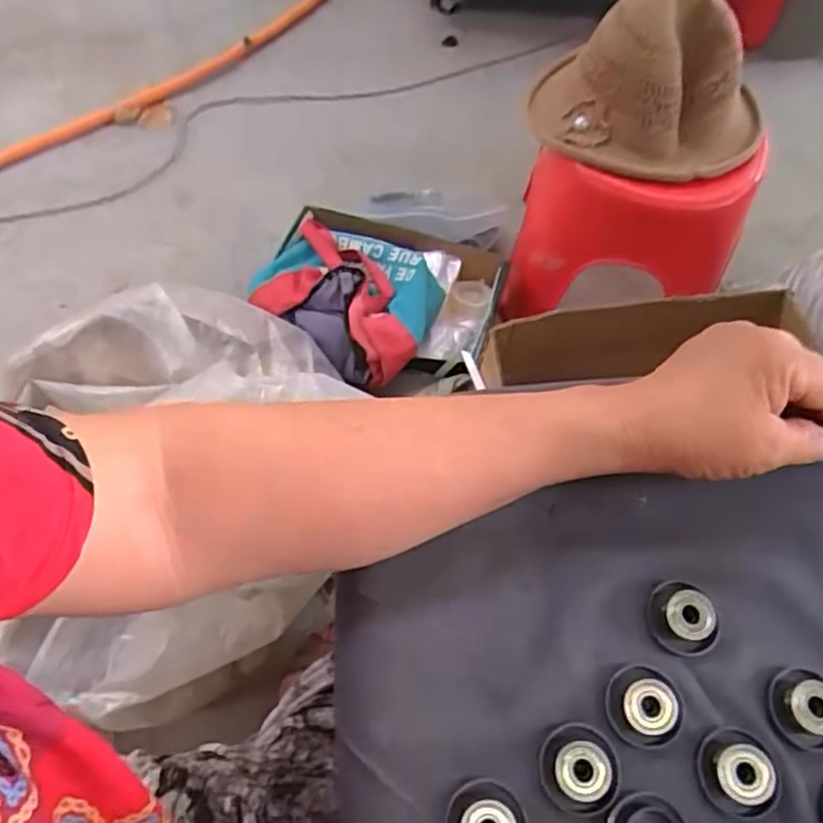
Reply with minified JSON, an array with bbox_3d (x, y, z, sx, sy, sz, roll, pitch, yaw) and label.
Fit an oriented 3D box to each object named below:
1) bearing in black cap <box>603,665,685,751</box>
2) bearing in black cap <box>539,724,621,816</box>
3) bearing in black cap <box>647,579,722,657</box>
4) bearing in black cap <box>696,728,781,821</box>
[{"bbox_3d":[0.103,0.127,0.289,0.034,0.013,0.033,0,61,-2],"label":"bearing in black cap"},{"bbox_3d":[0.071,0.148,0.277,0.033,0.013,0.032,1,61,-1],"label":"bearing in black cap"},{"bbox_3d":[0.125,0.095,0.308,0.027,0.013,0.033,-20,63,-12],"label":"bearing in black cap"},{"bbox_3d":[0.140,0.151,0.279,0.035,0.015,0.033,1,61,-1],"label":"bearing in black cap"}]

